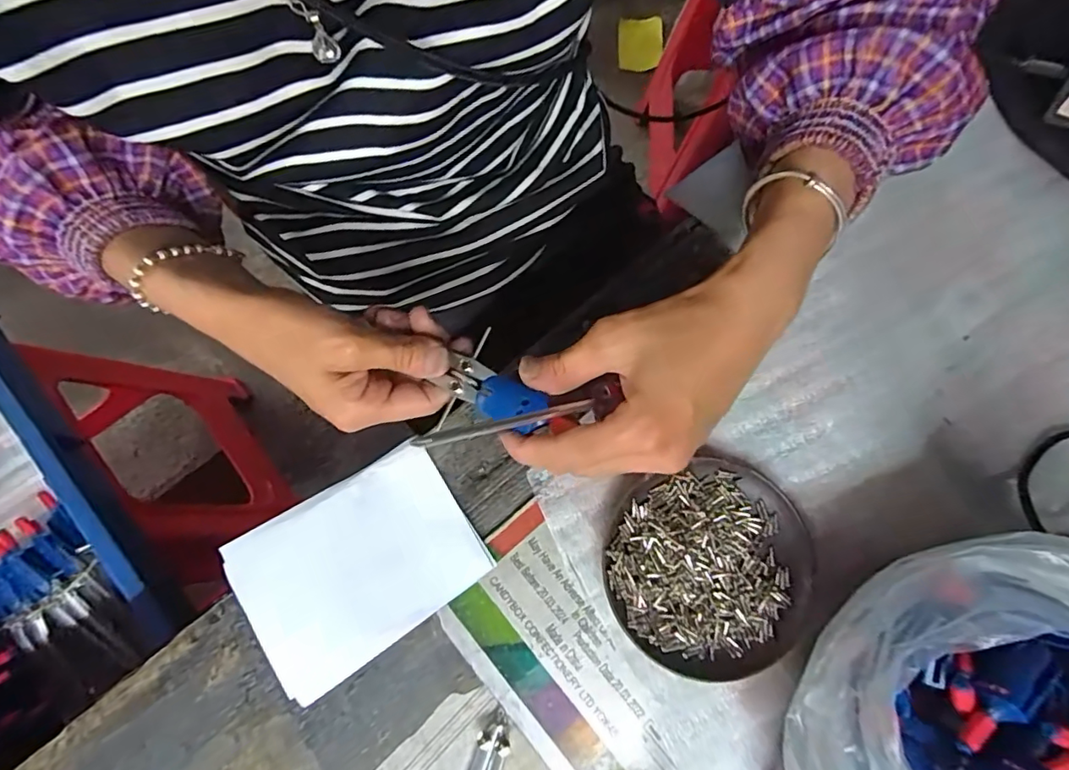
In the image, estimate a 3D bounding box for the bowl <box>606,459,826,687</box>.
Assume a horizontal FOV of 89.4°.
[{"bbox_3d":[0.100,0.105,0.314,0.116,0.016,0.114,0,78,-2],"label":"bowl"}]

